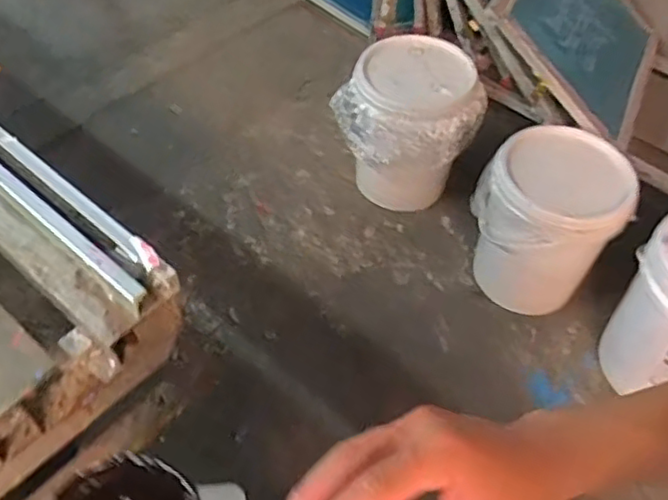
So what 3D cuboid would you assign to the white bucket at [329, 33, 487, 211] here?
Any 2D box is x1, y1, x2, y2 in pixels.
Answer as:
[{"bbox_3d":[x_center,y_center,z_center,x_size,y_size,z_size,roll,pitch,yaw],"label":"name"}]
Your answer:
[{"bbox_3d":[0.208,-0.313,1.797,0.304,0.411,0.323,1,51,-1],"label":"white bucket"}]

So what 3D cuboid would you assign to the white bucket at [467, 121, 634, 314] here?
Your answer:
[{"bbox_3d":[0.511,-0.069,1.600,0.317,0.371,0.306,1,51,-1],"label":"white bucket"}]

